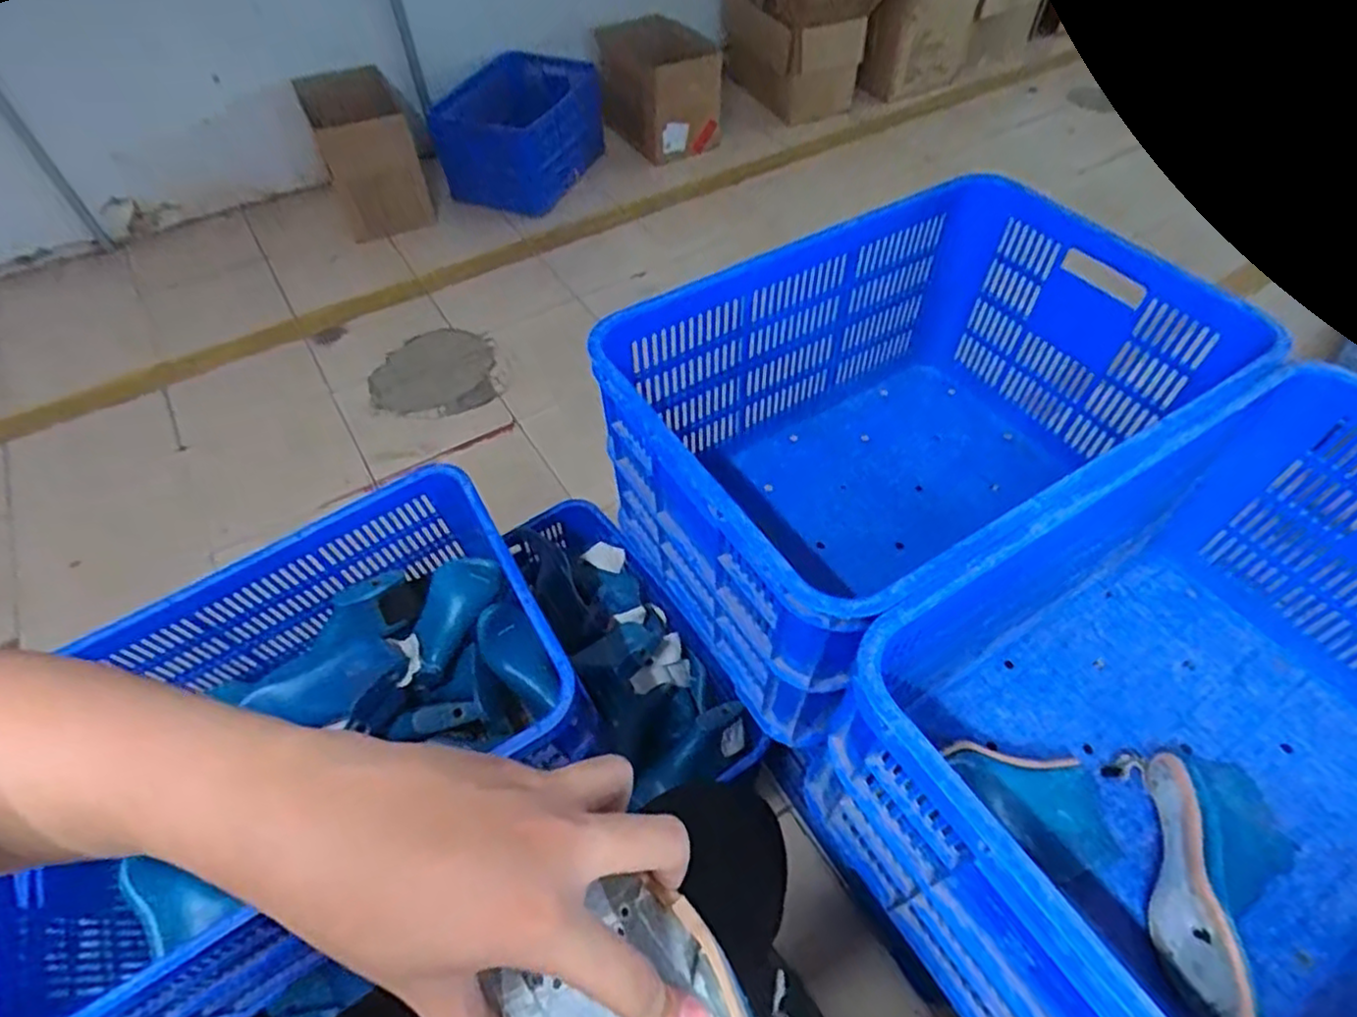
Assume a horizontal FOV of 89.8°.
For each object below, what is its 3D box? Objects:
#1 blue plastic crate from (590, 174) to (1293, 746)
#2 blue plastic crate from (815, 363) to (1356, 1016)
[{"bbox_3d":[0.273,-0.084,0.817,0.629,0.328,0.414,-27,57,-18],"label":"blue plastic crate"},{"bbox_3d":[0.481,0.199,0.592,0.613,0.319,0.405,-27,57,-18],"label":"blue plastic crate"}]

